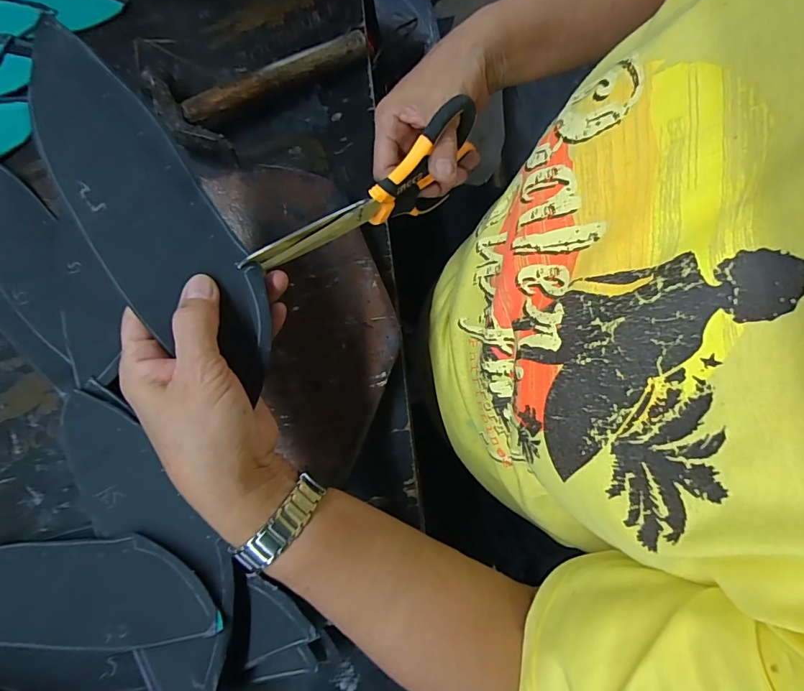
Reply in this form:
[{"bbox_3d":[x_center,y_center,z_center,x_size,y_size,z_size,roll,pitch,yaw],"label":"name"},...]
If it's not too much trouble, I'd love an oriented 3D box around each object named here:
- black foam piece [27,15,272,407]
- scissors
[{"bbox_3d":[-0.136,-0.067,0.231,0.063,0.007,0.206,-33,96,-6],"label":"black foam piece"},{"bbox_3d":[-0.019,-0.094,0.282,0.186,0.077,0.017,-38,82,-19],"label":"scissors"}]

